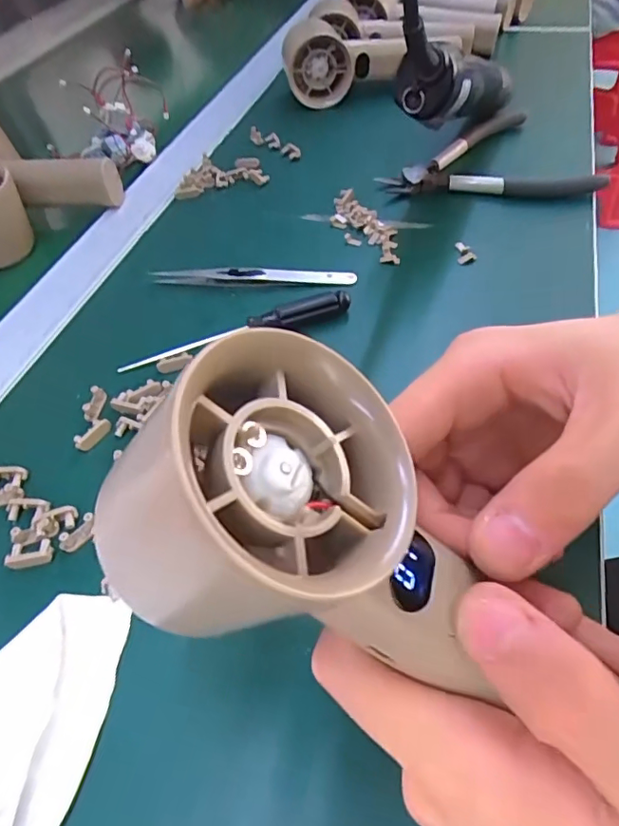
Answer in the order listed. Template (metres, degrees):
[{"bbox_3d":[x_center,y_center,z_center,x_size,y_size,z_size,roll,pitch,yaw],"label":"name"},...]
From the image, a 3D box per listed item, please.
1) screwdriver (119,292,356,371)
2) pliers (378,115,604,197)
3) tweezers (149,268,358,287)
[{"bbox_3d":[-0.040,-0.047,0.297,0.131,0.016,0.011,-16,51,-7],"label":"screwdriver"},{"bbox_3d":[0.124,-0.184,0.392,0.138,0.020,0.121,-15,51,-7],"label":"pliers"},{"bbox_3d":[-0.035,-0.085,0.330,0.125,0.008,0.010,-1,51,4],"label":"tweezers"}]

